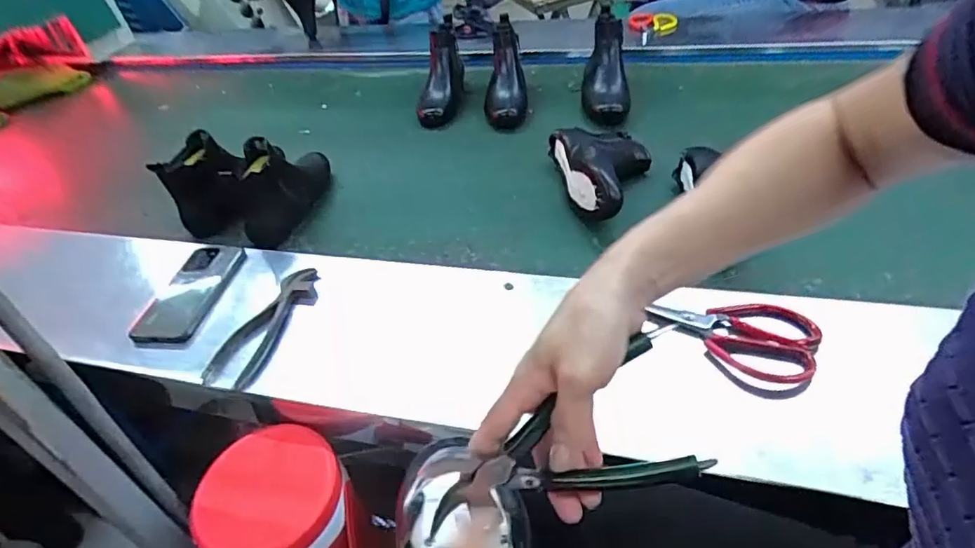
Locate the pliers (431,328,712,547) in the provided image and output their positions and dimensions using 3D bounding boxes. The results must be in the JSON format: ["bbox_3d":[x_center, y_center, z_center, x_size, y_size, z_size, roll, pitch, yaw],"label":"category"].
[{"bbox_3d":[0.042,0.105,0.348,0.181,0.098,0.022,-17,13,-1],"label":"pliers"}]

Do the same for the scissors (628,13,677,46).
[{"bbox_3d":[0.400,-0.588,1.317,0.105,0.019,0.172,-7,42,1],"label":"scissors"}]

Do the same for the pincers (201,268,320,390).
[{"bbox_3d":[-0.272,0.059,0.675,0.067,0.015,0.185,12,45,20],"label":"pincers"}]

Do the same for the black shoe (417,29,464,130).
[{"bbox_3d":[-0.101,-0.418,1.158,0.085,0.137,0.233,-3,42,4],"label":"black shoe"}]

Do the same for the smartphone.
[{"bbox_3d":[-0.387,0.024,0.729,0.089,0.017,0.181,3,42,9],"label":"smartphone"}]

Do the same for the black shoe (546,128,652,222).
[{"bbox_3d":[0.189,-0.157,0.840,0.140,0.075,0.215,-11,42,-4],"label":"black shoe"}]

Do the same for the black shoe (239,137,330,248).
[{"bbox_3d":[-0.324,-0.160,0.910,0.072,0.154,0.243,3,43,11],"label":"black shoe"}]

